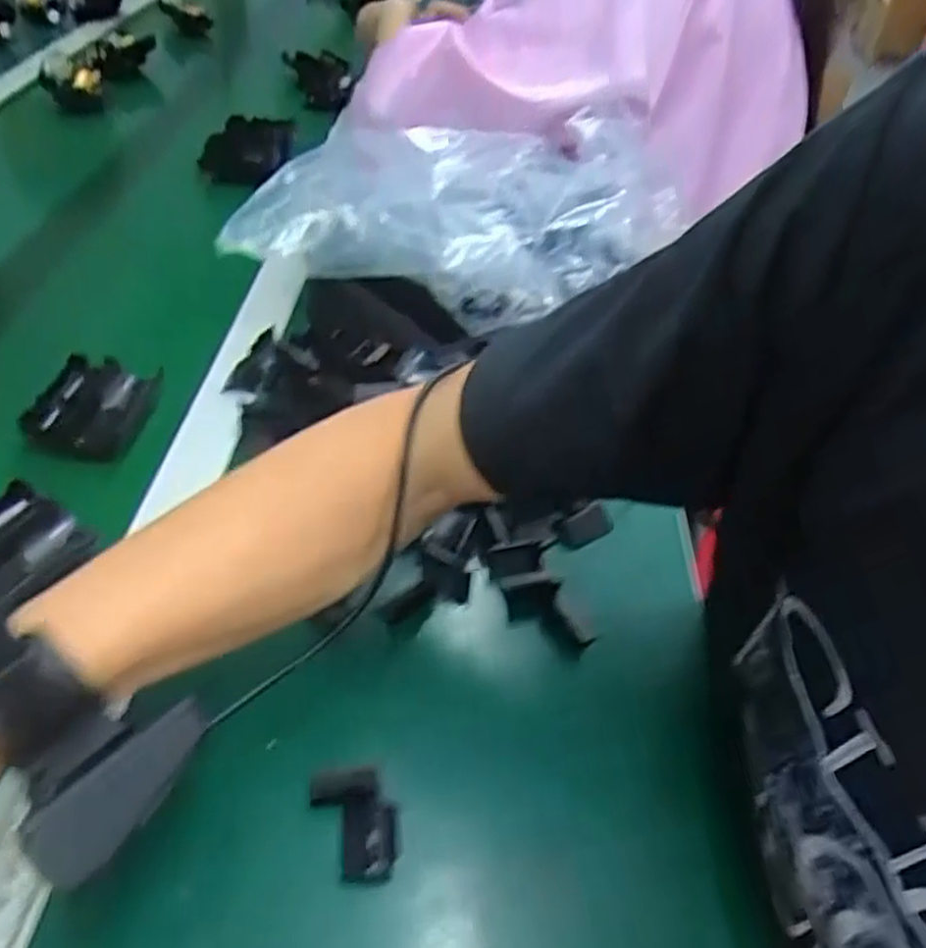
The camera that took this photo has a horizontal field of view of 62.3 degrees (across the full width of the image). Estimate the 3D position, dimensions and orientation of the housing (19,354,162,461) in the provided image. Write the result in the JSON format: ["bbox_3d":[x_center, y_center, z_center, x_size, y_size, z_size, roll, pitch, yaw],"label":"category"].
[{"bbox_3d":[-0.255,-0.045,0.531,0.065,0.030,0.083,6,44,2],"label":"housing"}]

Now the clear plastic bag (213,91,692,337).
[{"bbox_3d":[-0.003,-0.198,0.586,0.343,0.106,0.151,-1,44,-5],"label":"clear plastic bag"}]

